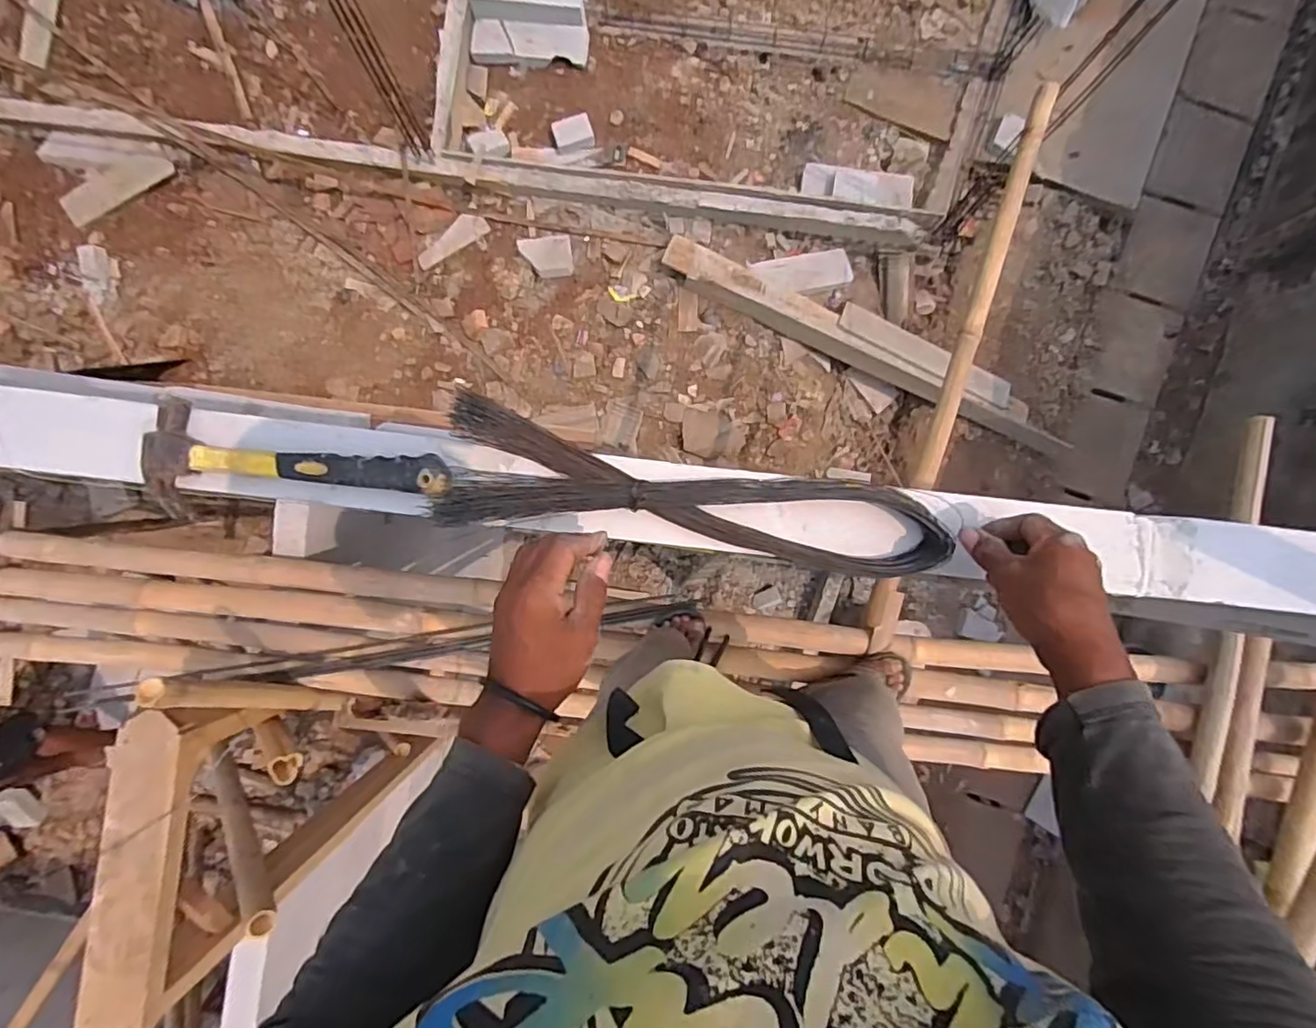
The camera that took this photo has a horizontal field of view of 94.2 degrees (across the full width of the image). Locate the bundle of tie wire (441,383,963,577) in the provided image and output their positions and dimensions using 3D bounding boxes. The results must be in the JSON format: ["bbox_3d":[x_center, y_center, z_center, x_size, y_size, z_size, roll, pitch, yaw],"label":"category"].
[{"bbox_3d":[0.031,-0.014,0.531,0.428,0.027,0.101,9,86,1],"label":"bundle of tie wire"}]

